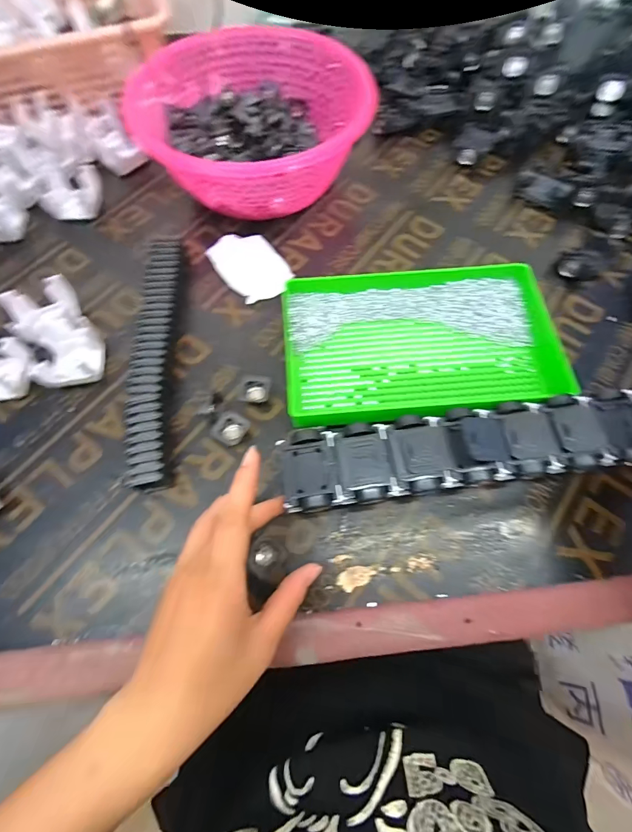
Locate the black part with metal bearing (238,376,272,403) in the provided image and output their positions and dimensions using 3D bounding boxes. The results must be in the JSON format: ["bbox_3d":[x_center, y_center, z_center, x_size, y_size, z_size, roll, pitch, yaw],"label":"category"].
[{"bbox_3d":[-0.057,-0.026,0.349,0.027,0.009,0.029,9,68,4],"label":"black part with metal bearing"}]

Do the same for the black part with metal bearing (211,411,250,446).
[{"bbox_3d":[-0.077,0.011,0.333,0.026,0.009,0.029,28,70,12],"label":"black part with metal bearing"}]

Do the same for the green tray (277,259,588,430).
[{"bbox_3d":[0.095,-0.069,0.349,0.243,0.040,0.166,-4,67,-1],"label":"green tray"}]

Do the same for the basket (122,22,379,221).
[{"bbox_3d":[-0.072,-0.330,0.428,0.233,0.103,0.214,0,67,0],"label":"basket"}]

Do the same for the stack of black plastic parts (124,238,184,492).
[{"bbox_3d":[-0.154,-0.062,0.353,0.037,0.034,0.264,-4,67,-1],"label":"stack of black plastic parts"}]

